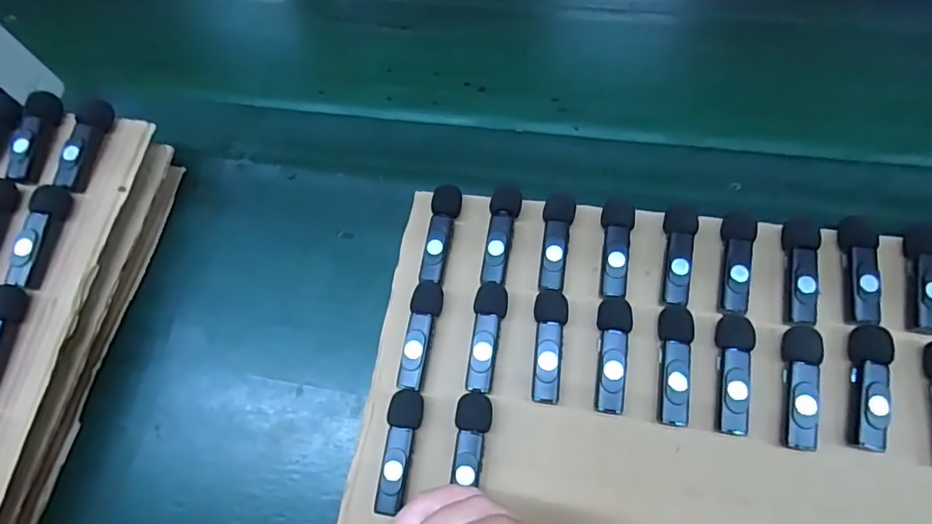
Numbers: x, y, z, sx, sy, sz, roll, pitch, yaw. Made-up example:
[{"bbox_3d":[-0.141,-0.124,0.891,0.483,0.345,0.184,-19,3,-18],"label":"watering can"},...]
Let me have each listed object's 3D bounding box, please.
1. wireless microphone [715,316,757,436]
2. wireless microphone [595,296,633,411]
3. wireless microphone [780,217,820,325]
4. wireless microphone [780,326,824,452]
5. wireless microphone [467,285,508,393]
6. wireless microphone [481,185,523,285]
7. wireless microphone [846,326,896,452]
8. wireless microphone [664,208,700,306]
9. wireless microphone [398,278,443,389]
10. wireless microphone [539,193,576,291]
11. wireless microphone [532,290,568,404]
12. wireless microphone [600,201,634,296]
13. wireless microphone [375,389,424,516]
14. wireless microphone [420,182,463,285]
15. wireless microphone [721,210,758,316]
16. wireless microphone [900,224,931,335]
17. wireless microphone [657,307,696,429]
[{"bbox_3d":[0.148,0.061,0.290,0.018,0.012,0.065,6,65,8],"label":"wireless microphone"},{"bbox_3d":[0.083,0.053,0.302,0.019,0.014,0.066,8,66,9],"label":"wireless microphone"},{"bbox_3d":[0.196,0.004,0.307,0.017,0.011,0.065,9,66,10],"label":"wireless microphone"},{"bbox_3d":[0.181,0.067,0.283,0.017,0.014,0.066,10,66,10],"label":"wireless microphone"},{"bbox_3d":[0.012,0.044,0.313,0.019,0.015,0.065,6,65,8],"label":"wireless microphone"},{"bbox_3d":[0.023,-0.018,0.334,0.019,0.010,0.066,5,65,8],"label":"wireless microphone"},{"bbox_3d":[0.215,0.066,0.280,0.015,0.013,0.065,11,66,11],"label":"wireless microphone"},{"bbox_3d":[0.127,-0.005,0.318,0.019,0.015,0.062,11,66,11],"label":"wireless microphone"},{"bbox_3d":[-0.027,0.044,0.318,0.018,0.013,0.066,6,65,8],"label":"wireless microphone"},{"bbox_3d":[0.056,-0.013,0.330,0.019,0.012,0.063,9,66,10],"label":"wireless microphone"},{"bbox_3d":[0.048,0.049,0.307,0.019,0.017,0.065,5,65,8],"label":"wireless microphone"},{"bbox_3d":[0.093,-0.009,0.324,0.019,0.013,0.062,6,65,8],"label":"wireless microphone"},{"bbox_3d":[-0.037,0.105,0.295,0.018,0.017,0.064,5,65,8],"label":"wireless microphone"},{"bbox_3d":[-0.016,-0.017,0.341,0.019,0.017,0.064,5,65,8],"label":"wireless microphone"},{"bbox_3d":[0.162,0.000,0.312,0.019,0.012,0.063,6,65,8],"label":"wireless microphone"},{"bbox_3d":[0.261,0.008,0.299,0.015,0.014,0.065,11,66,10],"label":"wireless microphone"},{"bbox_3d":[0.118,0.057,0.296,0.019,0.013,0.066,6,65,8],"label":"wireless microphone"}]

